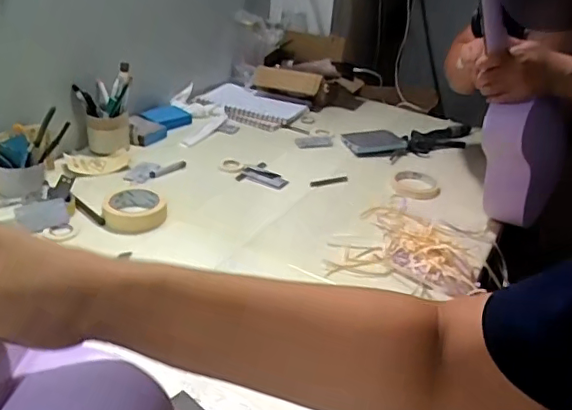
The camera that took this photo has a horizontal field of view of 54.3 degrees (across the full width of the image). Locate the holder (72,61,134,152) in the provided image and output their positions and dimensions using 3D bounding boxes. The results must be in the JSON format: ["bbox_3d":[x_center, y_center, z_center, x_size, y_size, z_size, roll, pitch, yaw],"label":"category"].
[{"bbox_3d":[-0.354,-0.184,1.090,0.105,0.142,0.108,-4,32,-15],"label":"holder"}]

